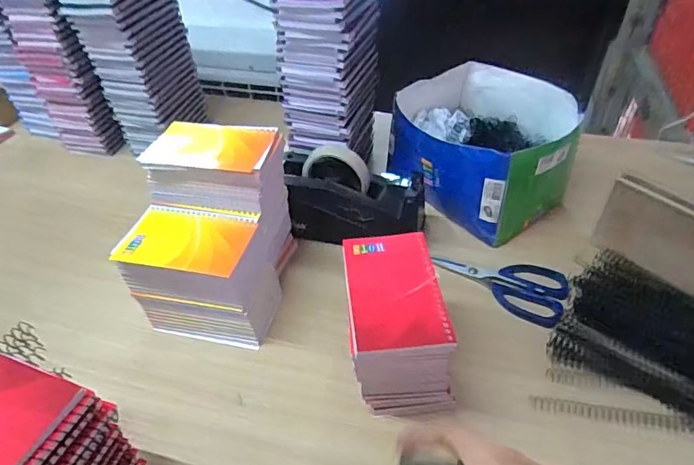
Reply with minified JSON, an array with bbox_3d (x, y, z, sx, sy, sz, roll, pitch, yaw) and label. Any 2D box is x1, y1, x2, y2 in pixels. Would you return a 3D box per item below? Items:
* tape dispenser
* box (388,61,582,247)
[{"bbox_3d":[0.012,-0.044,0.600,0.172,0.093,0.081,1,43,4],"label":"tape dispenser"},{"bbox_3d":[0.194,-0.127,0.662,0.229,0.117,0.226,30,52,31],"label":"box"}]

